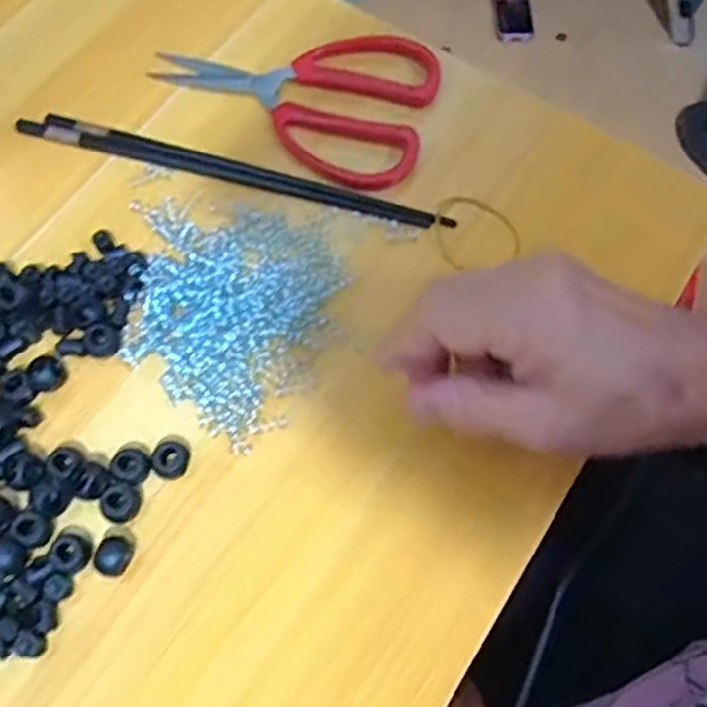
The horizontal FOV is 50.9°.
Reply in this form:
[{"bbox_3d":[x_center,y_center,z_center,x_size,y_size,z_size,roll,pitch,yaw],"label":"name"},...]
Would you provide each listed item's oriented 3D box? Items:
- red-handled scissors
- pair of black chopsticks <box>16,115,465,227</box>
[{"bbox_3d":[-0.032,-0.157,0.430,0.159,0.009,0.099,24,69,8],"label":"red-handled scissors"},{"bbox_3d":[-0.066,-0.102,0.408,0.244,0.004,0.015,15,68,5],"label":"pair of black chopsticks"}]

